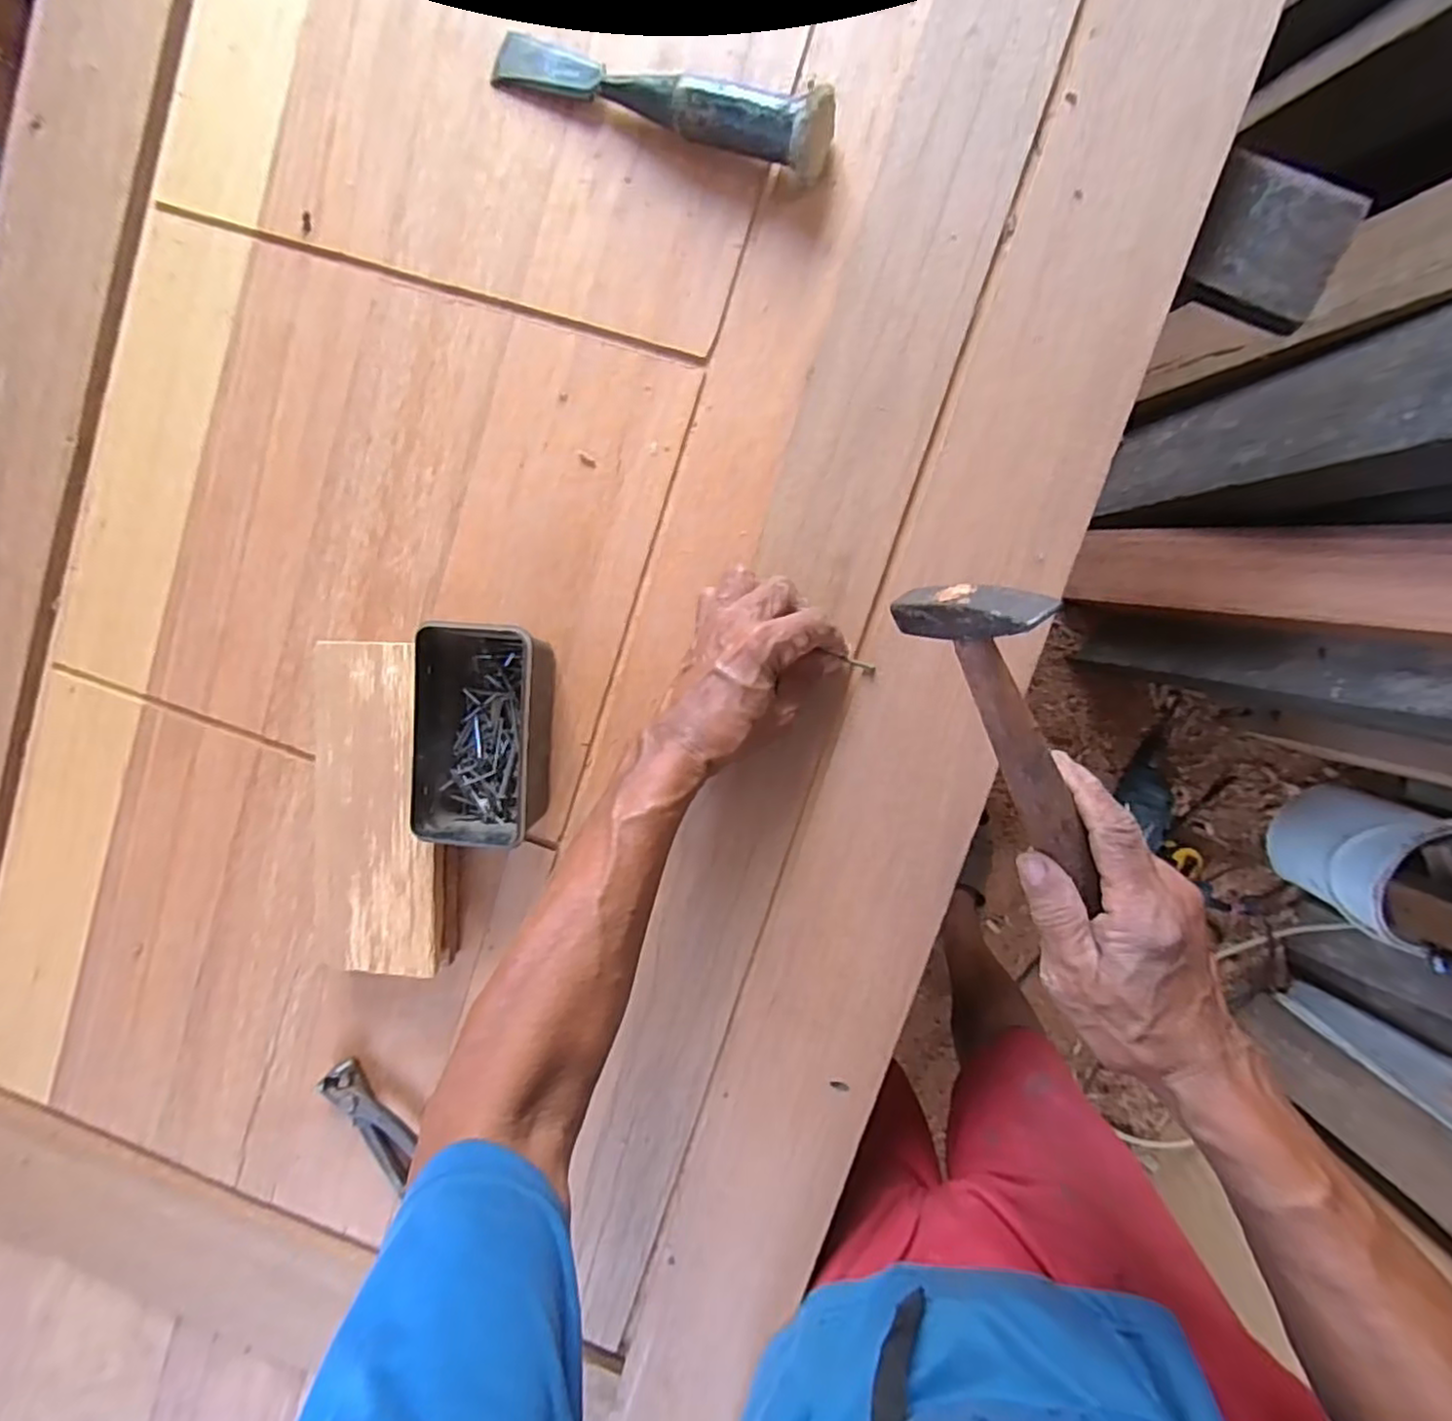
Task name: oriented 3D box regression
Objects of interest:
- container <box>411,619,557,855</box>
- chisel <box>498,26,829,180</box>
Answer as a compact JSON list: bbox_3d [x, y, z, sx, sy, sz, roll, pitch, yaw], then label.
[{"bbox_3d":[-0.161,0.015,0.467,0.082,0.063,0.145,6,94,6],"label":"container"},{"bbox_3d":[-0.048,-0.397,0.435,0.238,0.046,0.043,23,96,5],"label":"chisel"}]

